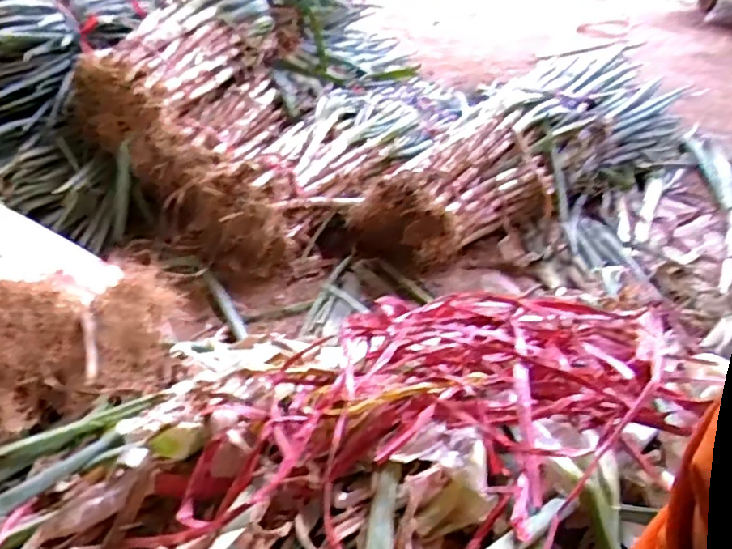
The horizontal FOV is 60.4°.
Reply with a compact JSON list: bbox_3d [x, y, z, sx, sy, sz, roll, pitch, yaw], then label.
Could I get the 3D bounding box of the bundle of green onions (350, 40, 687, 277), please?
[{"bbox_3d":[0.351,-0.278,1.324,0.850,0.195,0.299,-27,42,-31],"label":"bundle of green onions"}]

